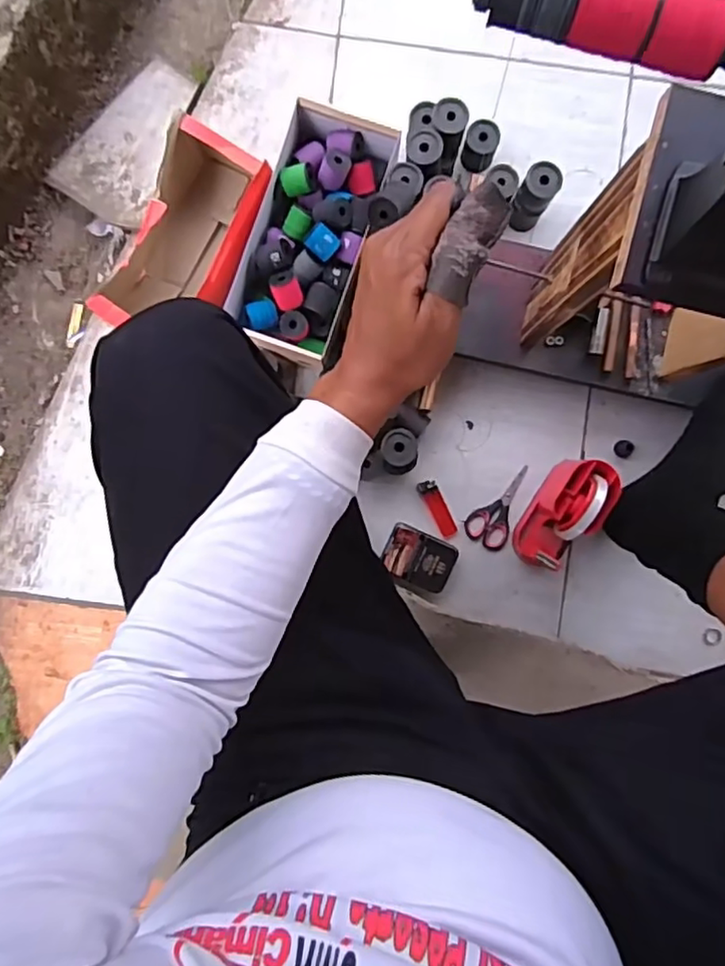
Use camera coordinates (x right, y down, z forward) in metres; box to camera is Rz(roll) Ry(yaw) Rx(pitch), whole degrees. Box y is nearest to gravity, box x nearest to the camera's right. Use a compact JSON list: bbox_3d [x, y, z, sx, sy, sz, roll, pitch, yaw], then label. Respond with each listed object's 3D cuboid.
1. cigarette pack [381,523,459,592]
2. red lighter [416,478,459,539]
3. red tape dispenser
[{"bbox_3d":[0.074,0.101,0.813,0.093,0.029,0.070,25,90,-1],"label":"cigarette pack"},{"bbox_3d":[0.102,0.034,0.824,0.025,0.007,0.081,-27,91,0],"label":"red lighter"},{"bbox_3d":[0.259,0.042,0.779,0.070,0.100,0.145,31,90,-1],"label":"red tape dispenser"}]

